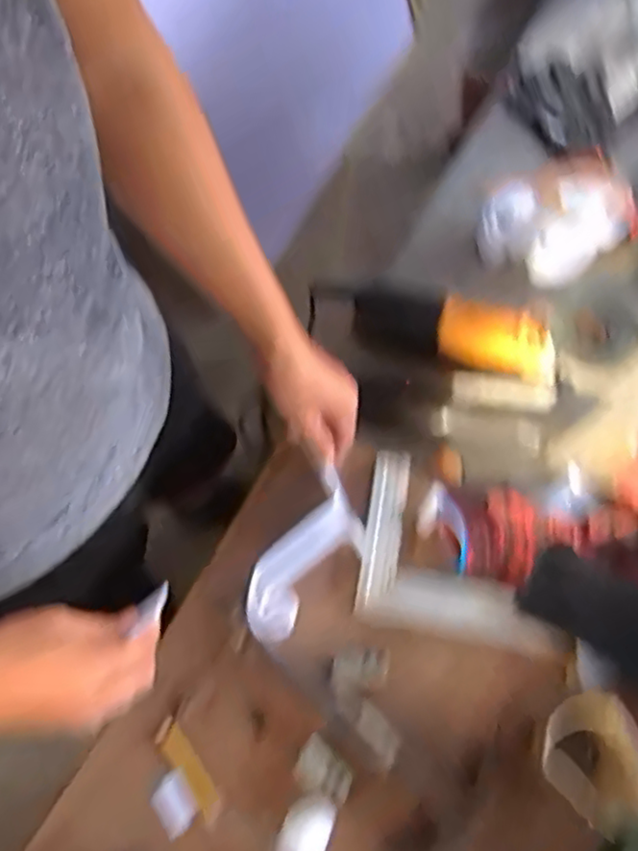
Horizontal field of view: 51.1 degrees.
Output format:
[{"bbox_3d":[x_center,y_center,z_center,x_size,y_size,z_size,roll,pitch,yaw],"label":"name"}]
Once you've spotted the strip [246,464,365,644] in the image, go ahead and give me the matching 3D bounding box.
[{"bbox_3d":[-0.012,0.124,0.625,0.067,0.033,0.159,31,66,12],"label":"strip"}]

